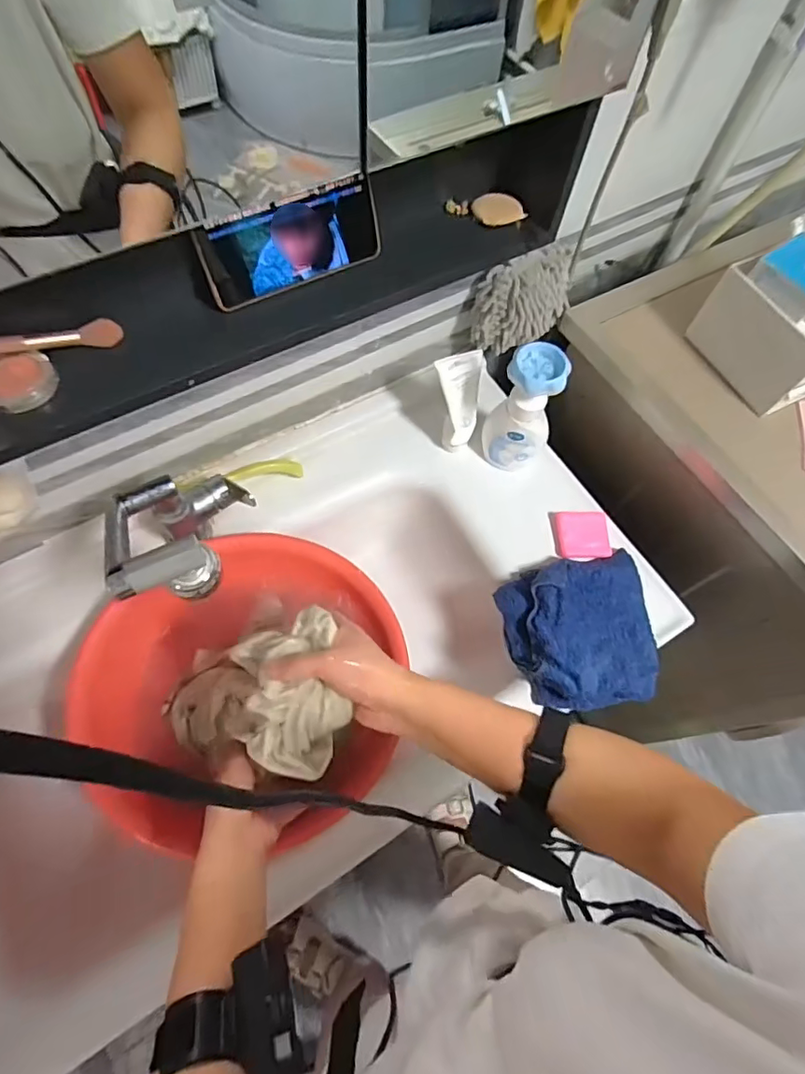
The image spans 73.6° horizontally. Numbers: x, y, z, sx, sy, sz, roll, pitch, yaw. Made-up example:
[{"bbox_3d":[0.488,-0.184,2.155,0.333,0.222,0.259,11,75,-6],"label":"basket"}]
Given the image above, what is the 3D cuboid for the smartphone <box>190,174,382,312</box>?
[{"bbox_3d":[-0.097,-0.264,0.484,0.167,0.071,0.011,-28,47,-16],"label":"smartphone"}]

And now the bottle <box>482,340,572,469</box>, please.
[{"bbox_3d":[0.160,-0.164,0.710,0.081,0.181,0.069,23,65,7],"label":"bottle"}]

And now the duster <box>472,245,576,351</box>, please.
[{"bbox_3d":[0.167,-0.324,0.736,0.133,0.112,0.062,-17,67,-11],"label":"duster"}]

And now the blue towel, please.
[{"bbox_3d":[0.223,0.113,0.666,0.179,0.043,0.182,-6,65,-7],"label":"blue towel"}]

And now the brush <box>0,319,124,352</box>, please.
[{"bbox_3d":[-0.297,-0.159,0.437,0.130,0.017,0.018,-22,67,-32],"label":"brush"}]

